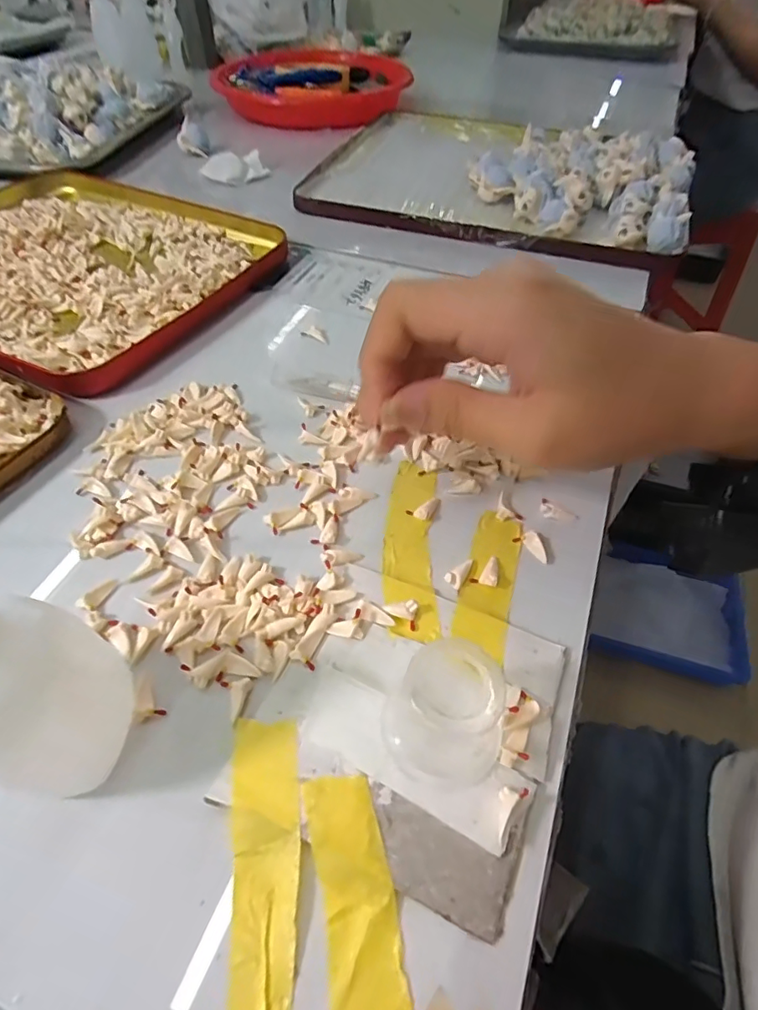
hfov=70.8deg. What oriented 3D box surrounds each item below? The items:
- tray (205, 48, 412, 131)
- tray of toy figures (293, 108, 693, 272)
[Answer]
[{"bbox_3d":[-0.077,-0.494,0.627,0.207,0.035,0.207,-4,50,-4],"label":"tray"},{"bbox_3d":[0.104,-0.298,0.463,0.302,0.033,0.245,16,52,12],"label":"tray of toy figures"}]

